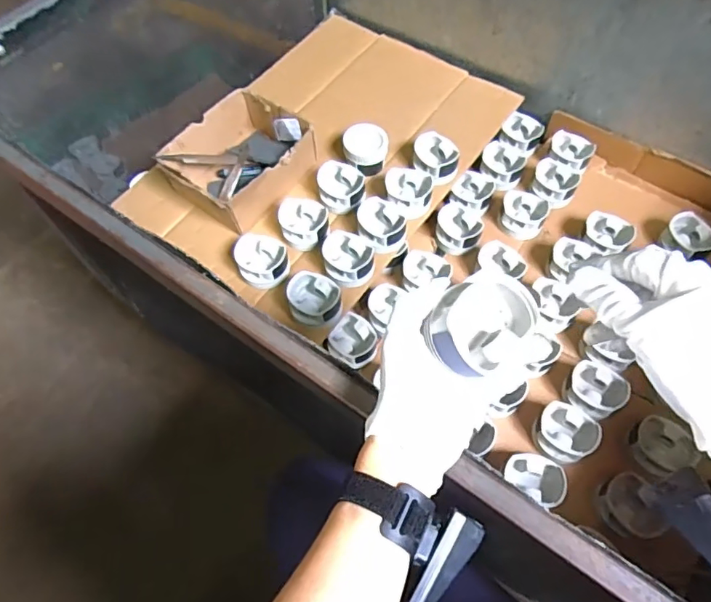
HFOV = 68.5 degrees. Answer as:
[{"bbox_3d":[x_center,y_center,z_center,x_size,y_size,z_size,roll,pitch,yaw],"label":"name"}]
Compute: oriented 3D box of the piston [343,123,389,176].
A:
[{"bbox_3d":[0.018,-0.257,0.885,0.075,0.057,0.070,-1,61,2],"label":"piston"}]

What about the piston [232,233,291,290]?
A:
[{"bbox_3d":[-0.143,-0.064,0.804,0.074,0.037,0.085,-18,62,-7],"label":"piston"}]

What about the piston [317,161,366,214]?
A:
[{"bbox_3d":[-0.023,-0.187,0.865,0.077,0.048,0.079,-2,61,1],"label":"piston"}]

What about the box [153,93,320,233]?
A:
[{"bbox_3d":[-0.191,-0.231,0.866,0.170,0.089,0.207,37,69,20],"label":"box"}]

